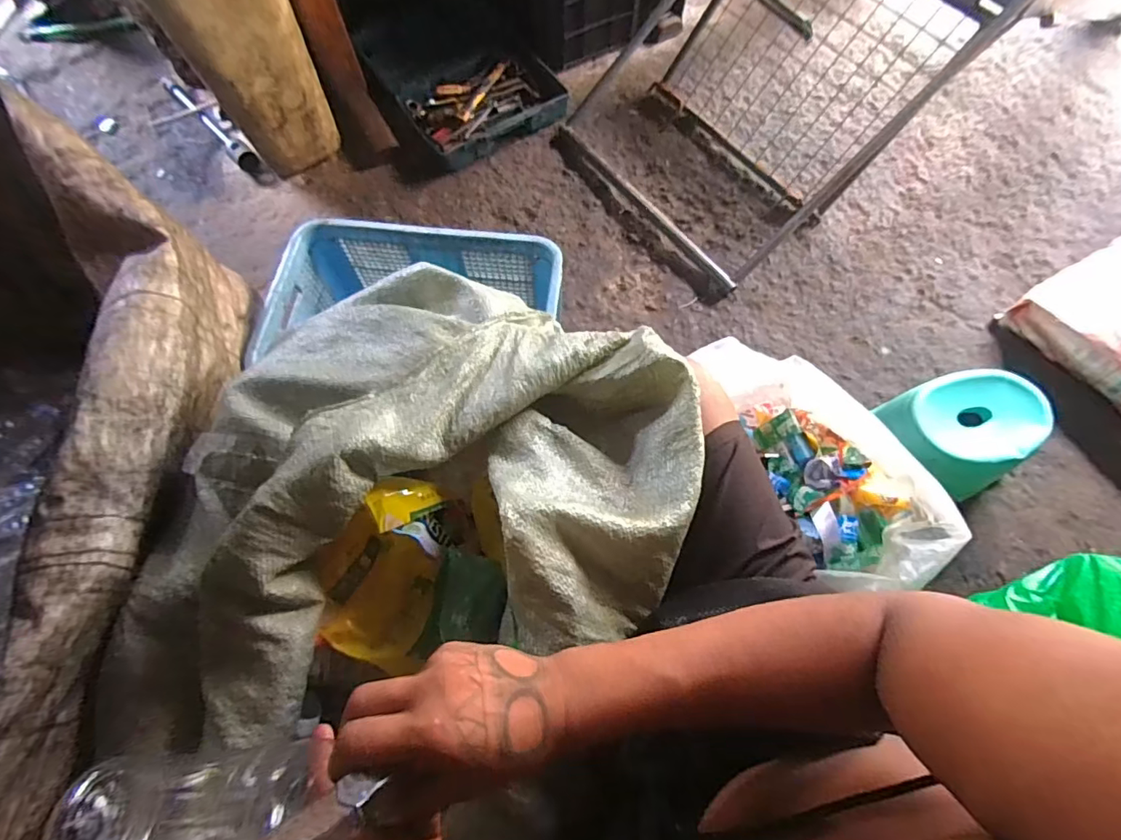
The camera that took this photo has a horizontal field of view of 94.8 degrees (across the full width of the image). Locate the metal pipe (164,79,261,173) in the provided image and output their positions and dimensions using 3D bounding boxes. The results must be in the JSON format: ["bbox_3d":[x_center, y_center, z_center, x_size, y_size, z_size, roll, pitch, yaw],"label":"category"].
[{"bbox_3d":[-0.994,-0.844,1.459,0.054,0.045,0.429,-42,73,-14],"label":"metal pipe"}]

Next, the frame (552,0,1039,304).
[{"bbox_3d":[0.483,-0.885,1.263,0.839,0.460,0.743,-35,72,-11],"label":"frame"}]

